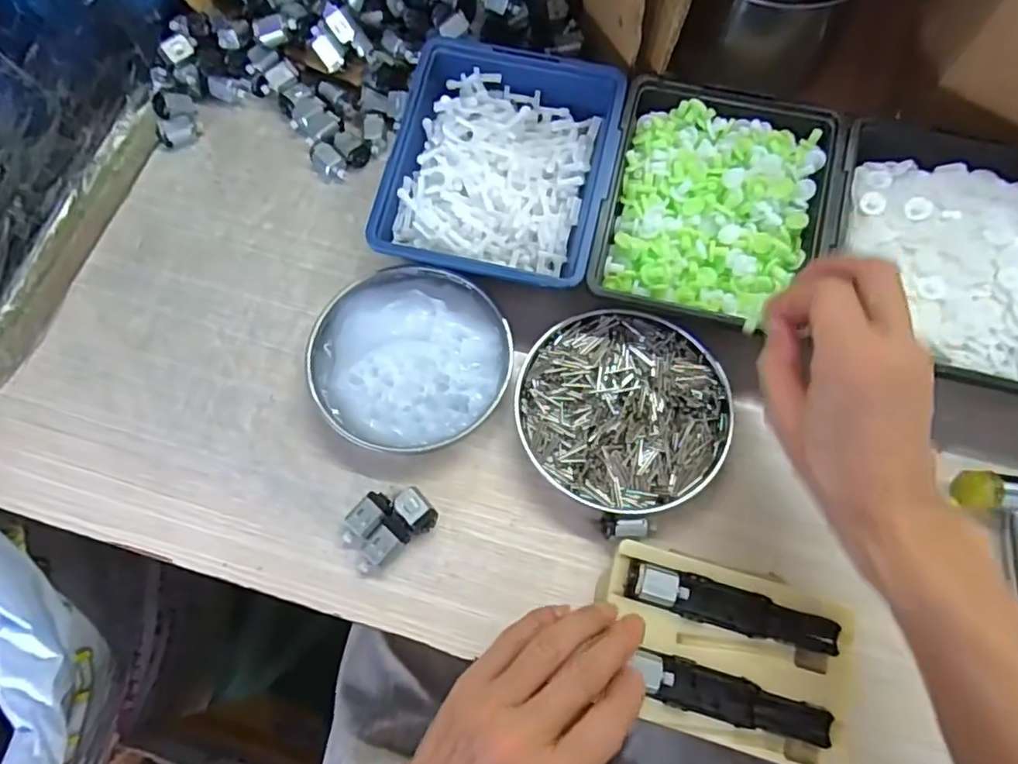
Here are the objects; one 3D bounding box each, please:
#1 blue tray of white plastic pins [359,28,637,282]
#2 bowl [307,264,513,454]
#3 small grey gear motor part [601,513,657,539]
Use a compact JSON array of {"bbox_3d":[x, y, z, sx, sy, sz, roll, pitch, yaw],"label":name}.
[{"bbox_3d":[-0.005,-0.148,0.420,0.145,0.051,0.163,14,69,4],"label":"blue tray of white plastic pins"},{"bbox_3d":[-0.066,-0.017,0.406,0.131,0.023,0.127,0,69,-1],"label":"bowl"},{"bbox_3d":[0.073,0.086,0.365,0.032,0.008,0.014,-1,69,-1],"label":"small grey gear motor part"}]

